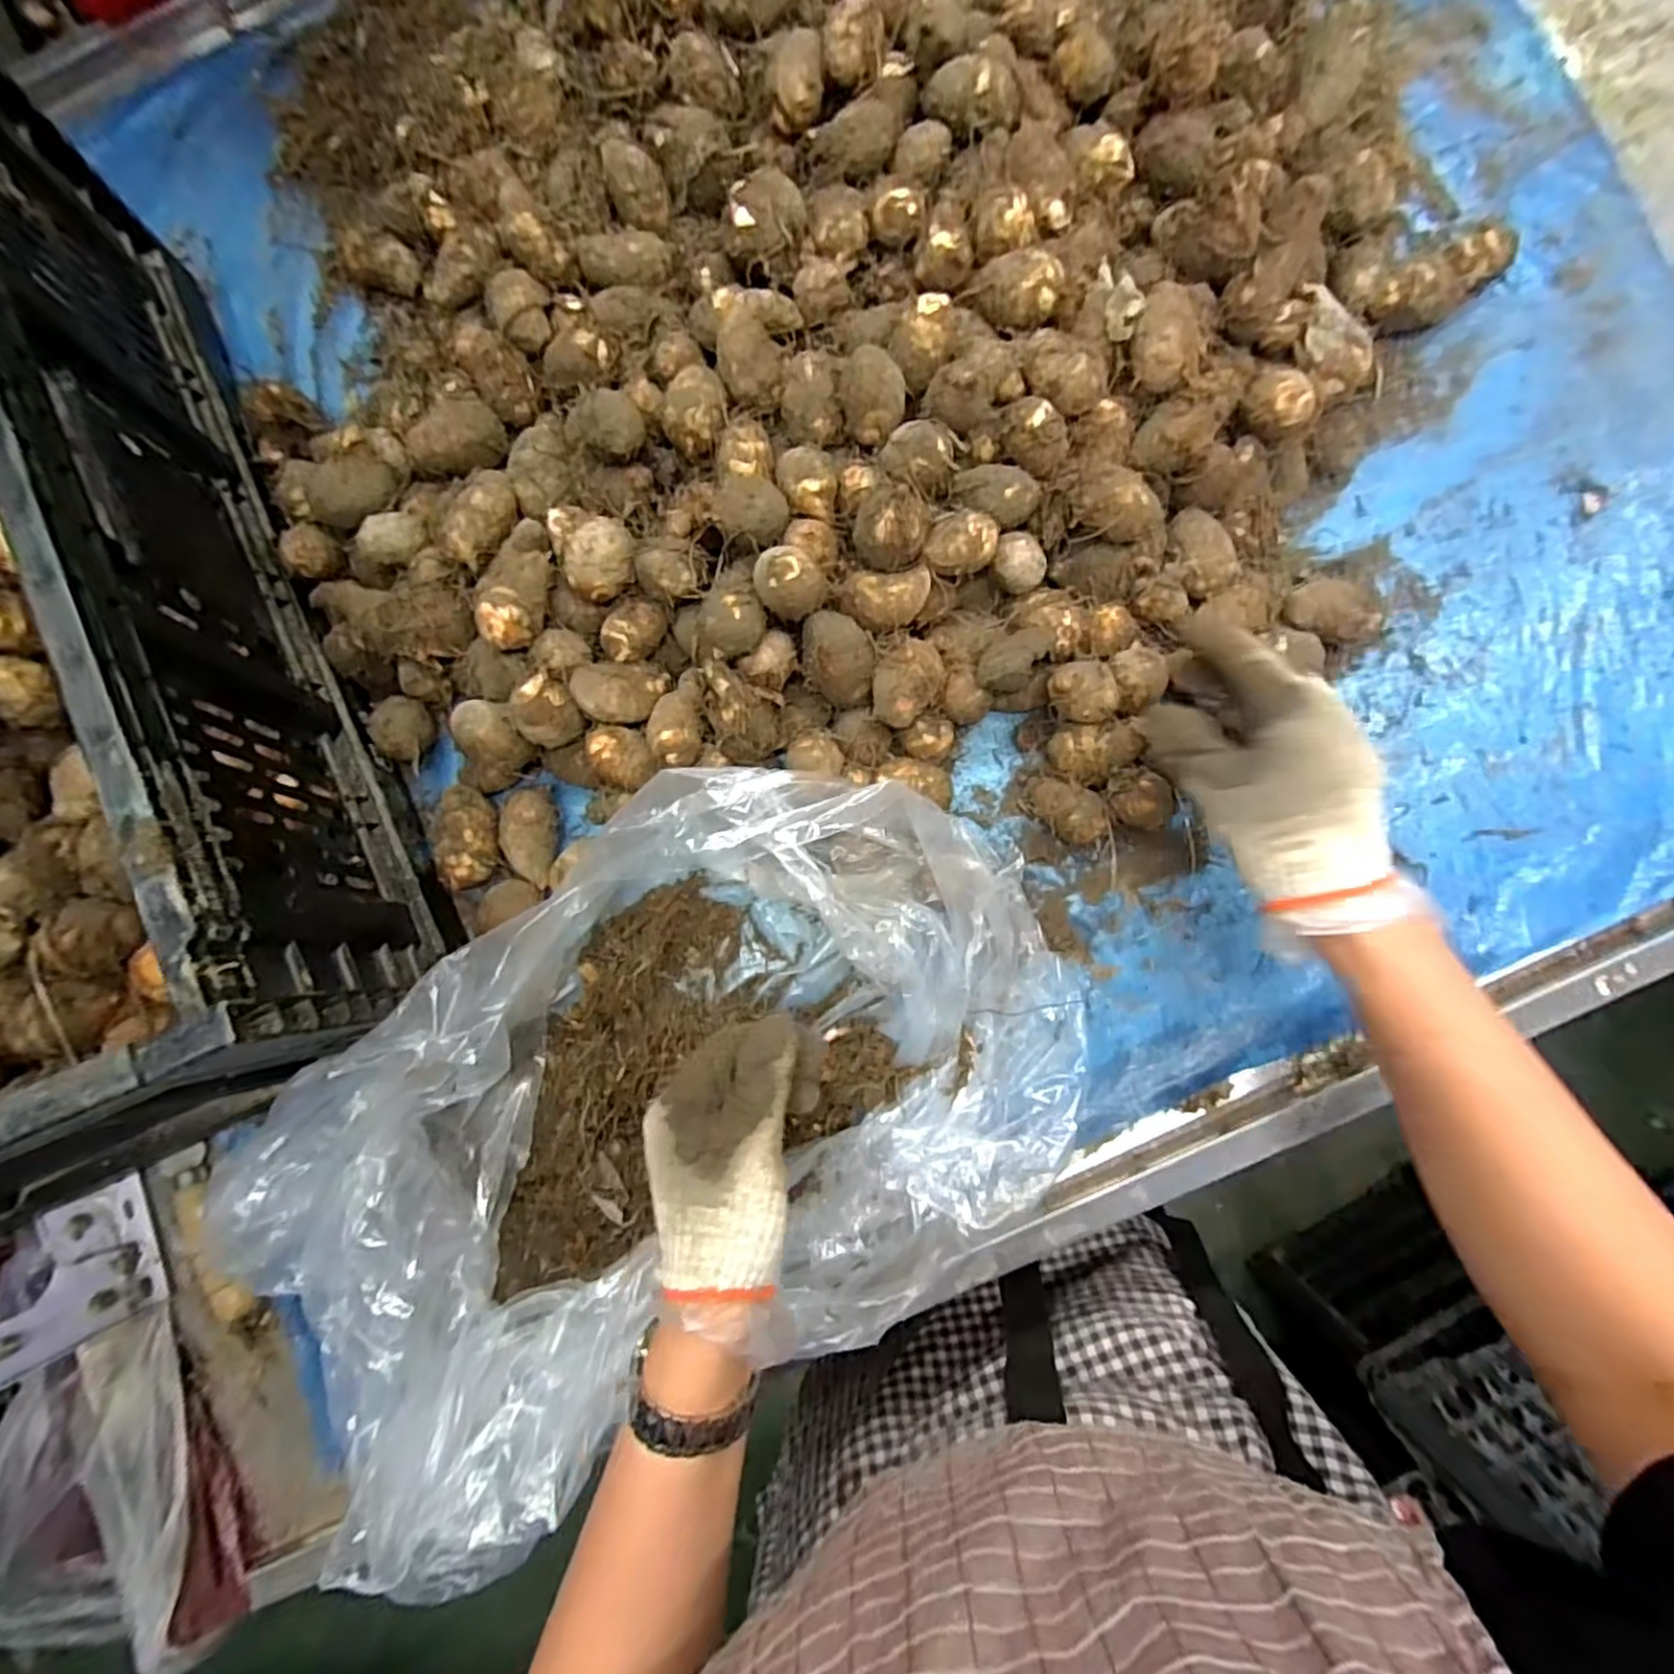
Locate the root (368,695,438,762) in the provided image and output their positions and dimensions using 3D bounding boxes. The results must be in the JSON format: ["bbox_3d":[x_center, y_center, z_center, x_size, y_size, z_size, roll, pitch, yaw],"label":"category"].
[{"bbox_3d":[-0.290,-0.072,0.480,0.031,0.033,0.040,20,86,5],"label":"root"}]

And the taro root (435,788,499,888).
[{"bbox_3d":[-0.240,0.001,0.468,0.032,0.030,0.065,0,85,4],"label":"taro root"}]

